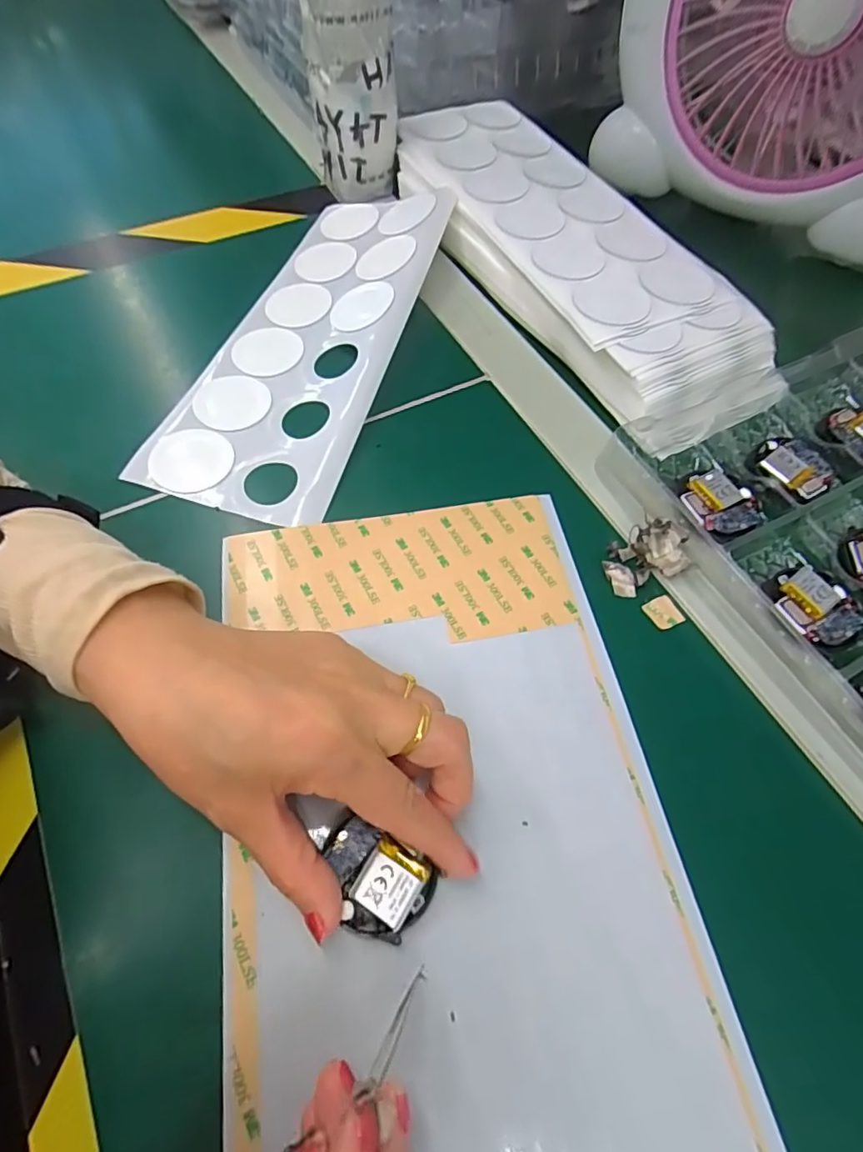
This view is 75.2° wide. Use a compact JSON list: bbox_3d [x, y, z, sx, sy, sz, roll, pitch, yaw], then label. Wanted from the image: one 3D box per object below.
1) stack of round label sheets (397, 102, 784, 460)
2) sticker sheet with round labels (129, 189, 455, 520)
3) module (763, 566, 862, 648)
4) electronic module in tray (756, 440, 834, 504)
[{"bbox_3d":[0.086,-0.223,0.374,0.122,0.033,0.329,-25,64,-14],"label":"stack of round label sheets"},{"bbox_3d":[-0.071,-0.155,0.344,0.108,0.022,0.274,15,62,8],"label":"sticker sheet with round labels"},{"bbox_3d":[0.180,0.013,0.262,0.037,0.007,0.041,-31,66,-16],"label":"module"},{"bbox_3d":[0.199,-0.060,0.306,0.037,0.005,0.038,-34,67,-17],"label":"electronic module in tray"}]

